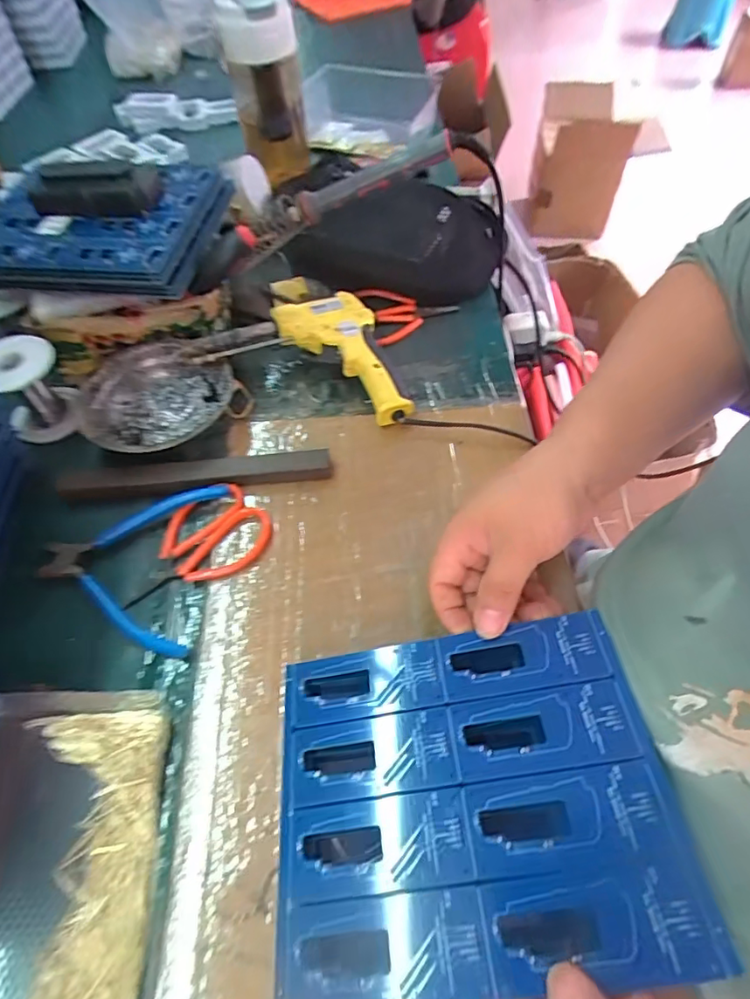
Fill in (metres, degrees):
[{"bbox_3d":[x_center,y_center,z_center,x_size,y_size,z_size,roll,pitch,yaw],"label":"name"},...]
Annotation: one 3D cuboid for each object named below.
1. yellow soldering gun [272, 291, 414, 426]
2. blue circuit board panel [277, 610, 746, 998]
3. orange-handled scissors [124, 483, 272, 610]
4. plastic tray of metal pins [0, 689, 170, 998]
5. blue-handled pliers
[{"bbox_3d":[-0.018,-0.129,0.488,0.083,0.031,0.151,-32,73,-18],"label":"yellow soldering gun"},{"bbox_3d":[0.045,0.145,0.274,0.189,0.004,0.158,-12,48,7],"label":"blue circuit board panel"},{"bbox_3d":[-0.135,0.034,0.406,0.112,0.012,0.066,-25,59,-14],"label":"orange-handled scissors"},{"bbox_3d":[-0.188,0.199,0.289,0.129,0.027,0.187,-7,56,-2],"label":"plastic tray of metal pins"},{"bbox_3d":[-0.185,0.042,0.401,0.125,0.018,0.128,6,57,6],"label":"blue-handled pliers"}]

